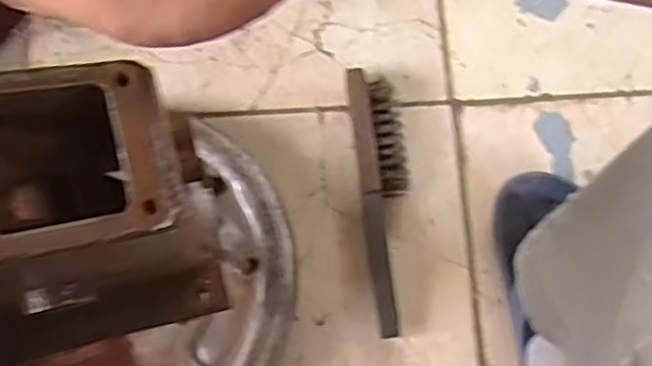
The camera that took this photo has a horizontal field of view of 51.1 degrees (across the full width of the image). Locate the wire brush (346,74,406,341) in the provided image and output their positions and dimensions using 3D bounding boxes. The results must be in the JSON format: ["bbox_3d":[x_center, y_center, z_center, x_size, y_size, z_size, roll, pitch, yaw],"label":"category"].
[{"bbox_3d":[0.054,0.013,0.606,0.043,0.028,0.234,-7,78,-2],"label":"wire brush"}]

